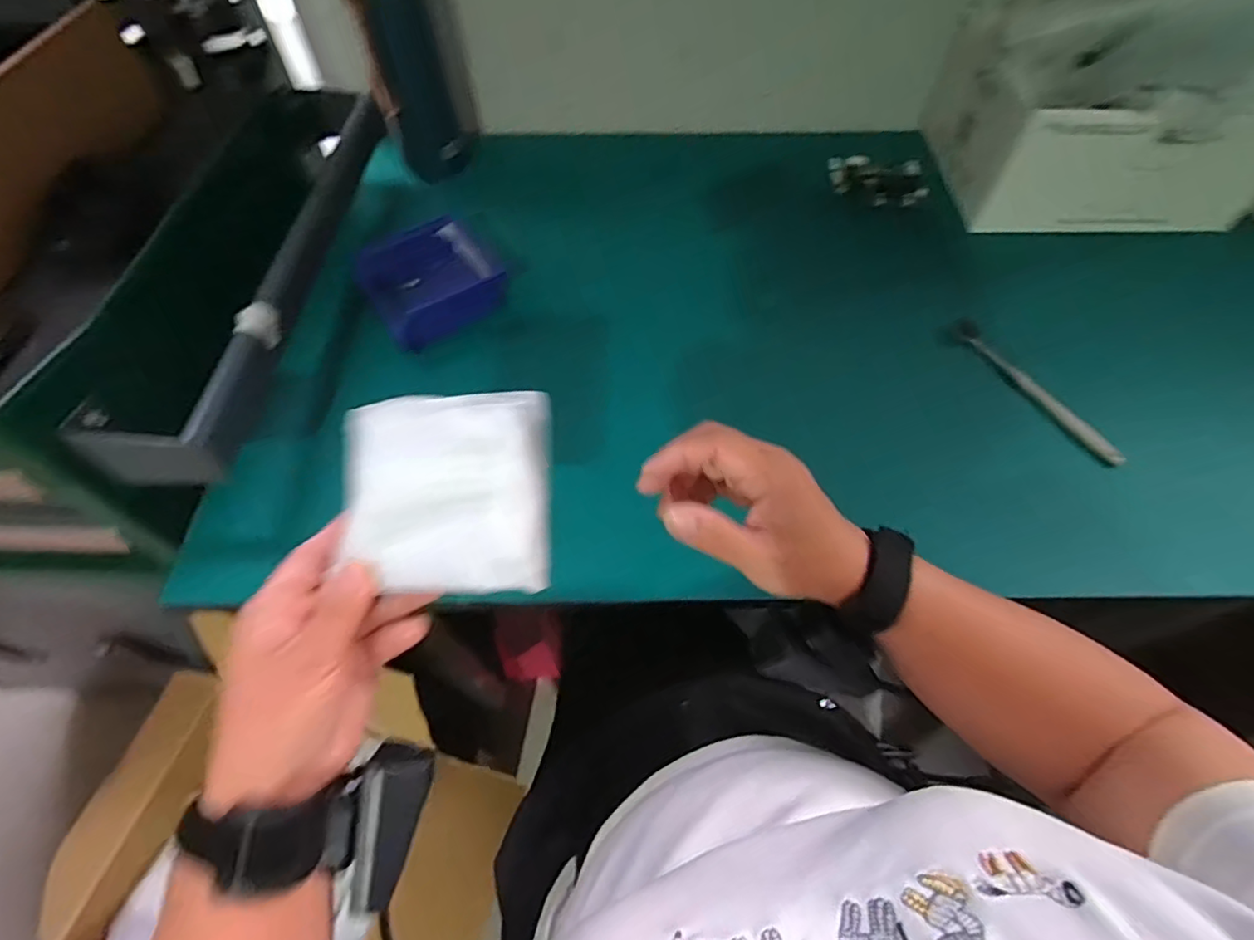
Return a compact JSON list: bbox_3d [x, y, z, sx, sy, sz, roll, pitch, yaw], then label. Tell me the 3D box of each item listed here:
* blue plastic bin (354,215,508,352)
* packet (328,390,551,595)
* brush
[{"bbox_3d":[-0.180,-0.179,0.538,0.111,0.036,0.120,-28,62,-16],"label":"blue plastic bin"},{"bbox_3d":[-0.088,0.011,0.291,0.098,0.013,0.095,-1,91,0],"label":"packet"},{"bbox_3d":[0.341,-0.070,0.493,0.015,0.013,0.169,-24,61,-14],"label":"brush"}]

